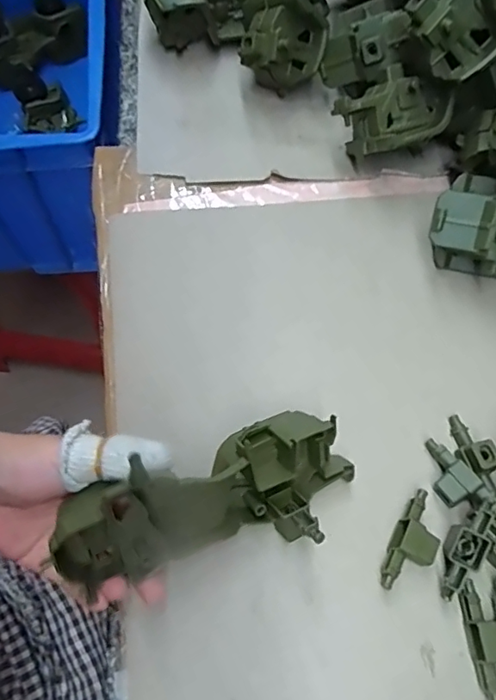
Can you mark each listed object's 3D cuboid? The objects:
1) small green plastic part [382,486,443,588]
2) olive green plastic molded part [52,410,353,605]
[{"bbox_3d":[0.111,0.128,0.342,0.030,0.018,0.067,29,69,11],"label":"small green plastic part"},{"bbox_3d":[-0.018,0.093,0.320,0.184,0.060,0.072,-15,90,-22],"label":"olive green plastic molded part"}]

